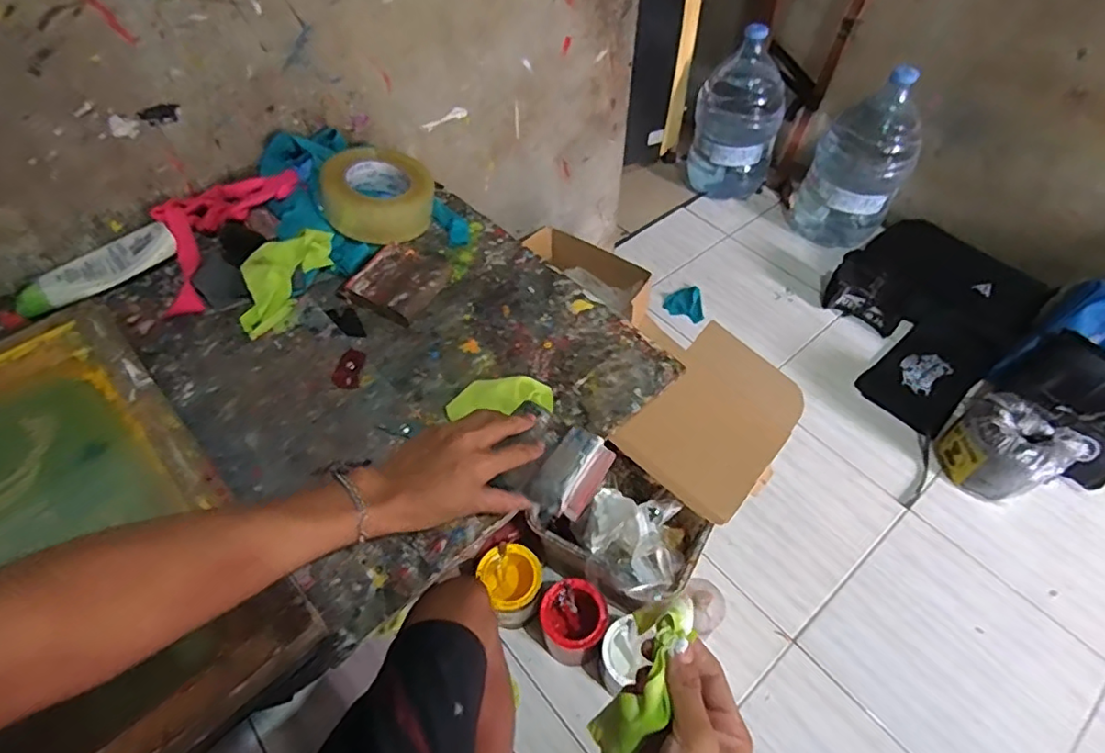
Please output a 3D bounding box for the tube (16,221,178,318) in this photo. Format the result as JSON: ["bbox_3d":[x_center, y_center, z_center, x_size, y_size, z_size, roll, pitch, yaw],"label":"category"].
[{"bbox_3d":[-0.526,-0.125,0.677,0.167,0.023,0.064,-37,60,-25],"label":"tube"}]

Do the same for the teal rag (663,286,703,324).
[{"bbox_3d":[0.348,-0.190,1.555,0.099,0.027,0.122,5,52,5],"label":"teal rag"}]

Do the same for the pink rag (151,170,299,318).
[{"bbox_3d":[-0.409,-0.178,0.699,0.114,0.034,0.229,18,54,14],"label":"pink rag"}]

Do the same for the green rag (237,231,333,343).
[{"bbox_3d":[-0.311,-0.120,0.663,0.068,0.041,0.156,11,53,8],"label":"green rag"}]

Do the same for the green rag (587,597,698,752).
[{"bbox_3d":[0.058,0.196,0.376,0.039,0.037,0.113,25,86,22],"label":"green rag"}]

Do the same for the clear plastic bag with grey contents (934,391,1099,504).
[{"bbox_3d":[0.959,0.148,1.215,0.202,0.155,0.225,-38,61,-24],"label":"clear plastic bag with grey contents"}]

